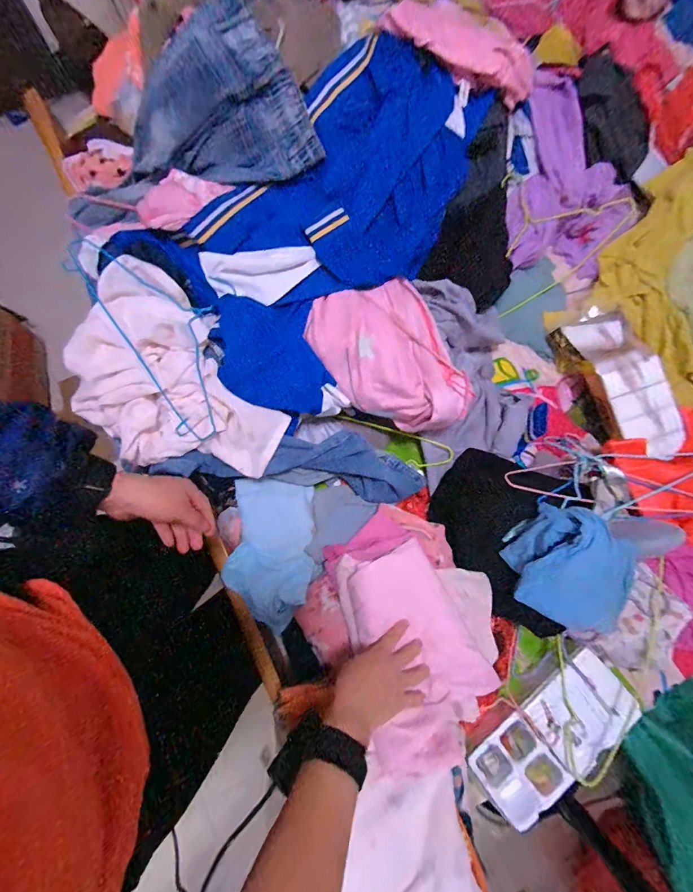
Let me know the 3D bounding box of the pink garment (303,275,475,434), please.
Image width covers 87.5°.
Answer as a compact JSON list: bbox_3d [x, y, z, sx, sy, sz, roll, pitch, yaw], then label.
[{"bbox_3d":[0.073,-0.147,0.629,0.226,0.066,0.280,-21,80,-5],"label":"pink garment"}]

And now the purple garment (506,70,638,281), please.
[{"bbox_3d":[0.479,-0.548,0.760,0.281,0.153,0.360,10,79,1],"label":"purple garment"}]

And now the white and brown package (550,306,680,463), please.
[{"bbox_3d":[0.531,-0.121,0.694,0.115,0.083,0.302,-23,81,-5],"label":"white and brown package"}]

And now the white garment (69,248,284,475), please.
[{"bbox_3d":[-0.287,-0.094,0.599,0.363,0.094,0.253,43,82,7],"label":"white garment"}]

